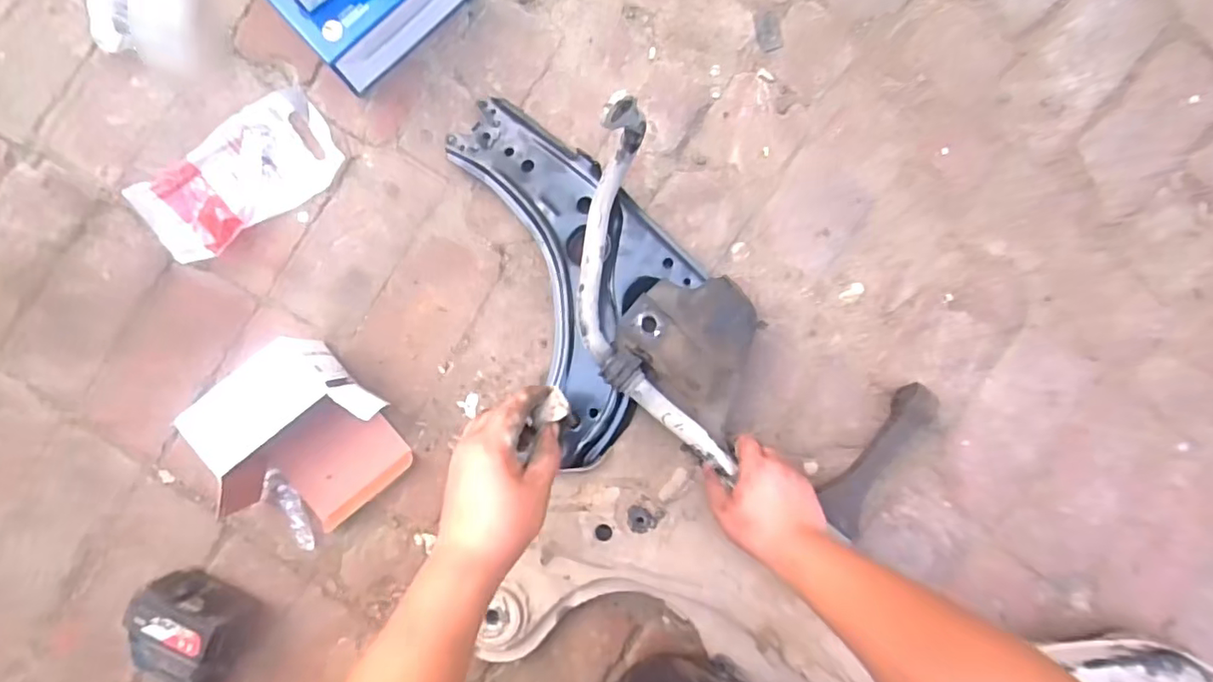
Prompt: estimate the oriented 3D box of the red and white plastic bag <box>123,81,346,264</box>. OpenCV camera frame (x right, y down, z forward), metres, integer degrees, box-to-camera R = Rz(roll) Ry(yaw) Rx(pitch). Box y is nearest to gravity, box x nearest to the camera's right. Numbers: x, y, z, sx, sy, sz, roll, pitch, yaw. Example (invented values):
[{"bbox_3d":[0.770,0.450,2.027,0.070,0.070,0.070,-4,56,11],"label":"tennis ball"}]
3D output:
[{"bbox_3d":[-0.440,-0.196,0.691,0.242,0.031,0.126,-42,88,0],"label":"red and white plastic bag"}]

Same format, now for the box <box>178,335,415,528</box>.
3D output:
[{"bbox_3d":[-0.344,0.116,0.649,0.181,0.110,0.182,-41,88,0],"label":"box"}]

